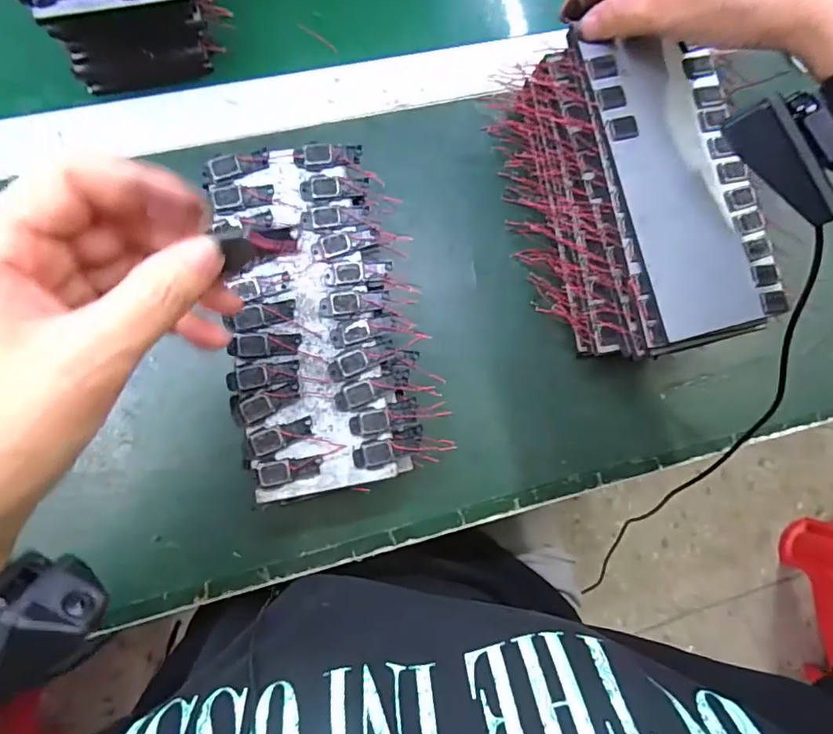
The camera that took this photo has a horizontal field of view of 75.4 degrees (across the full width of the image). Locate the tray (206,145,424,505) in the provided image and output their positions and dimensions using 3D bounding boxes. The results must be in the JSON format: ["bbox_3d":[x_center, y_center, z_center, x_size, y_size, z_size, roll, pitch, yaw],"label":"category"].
[{"bbox_3d":[-0.059,-0.028,0.314,0.098,0.015,0.195,-9,86,-8],"label":"tray"}]

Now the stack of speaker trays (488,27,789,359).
[{"bbox_3d":[0.135,-0.106,0.356,0.116,0.082,0.195,-13,86,-8],"label":"stack of speaker trays"}]

